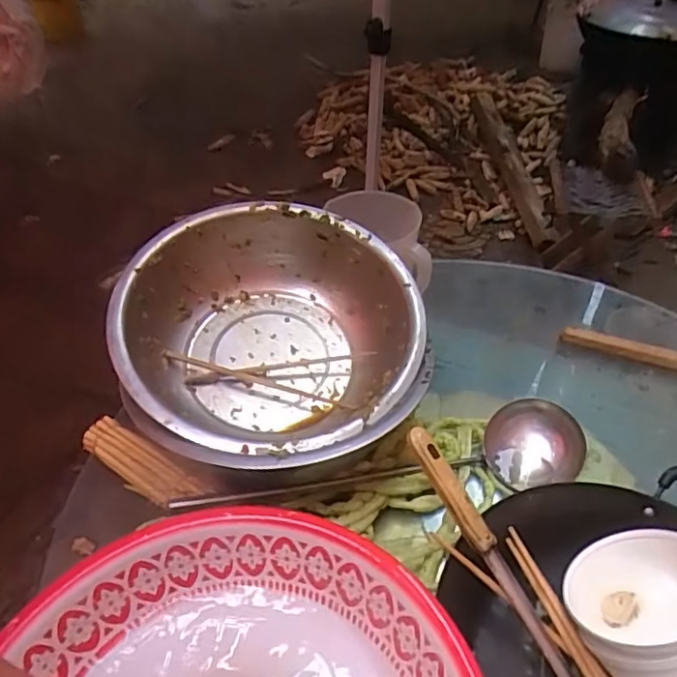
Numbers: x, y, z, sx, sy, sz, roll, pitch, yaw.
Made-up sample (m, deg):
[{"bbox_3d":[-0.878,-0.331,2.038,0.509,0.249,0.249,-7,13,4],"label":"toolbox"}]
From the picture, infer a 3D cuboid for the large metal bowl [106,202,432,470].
[{"bbox_3d":[-0.081,0.006,0.690,0.355,0.144,0.355,3,50,-3],"label":"large metal bowl"}]

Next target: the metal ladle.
[{"bbox_3d":[0.055,0.143,0.662,0.445,0.071,0.087,-6,43,-5],"label":"metal ladle"}]

